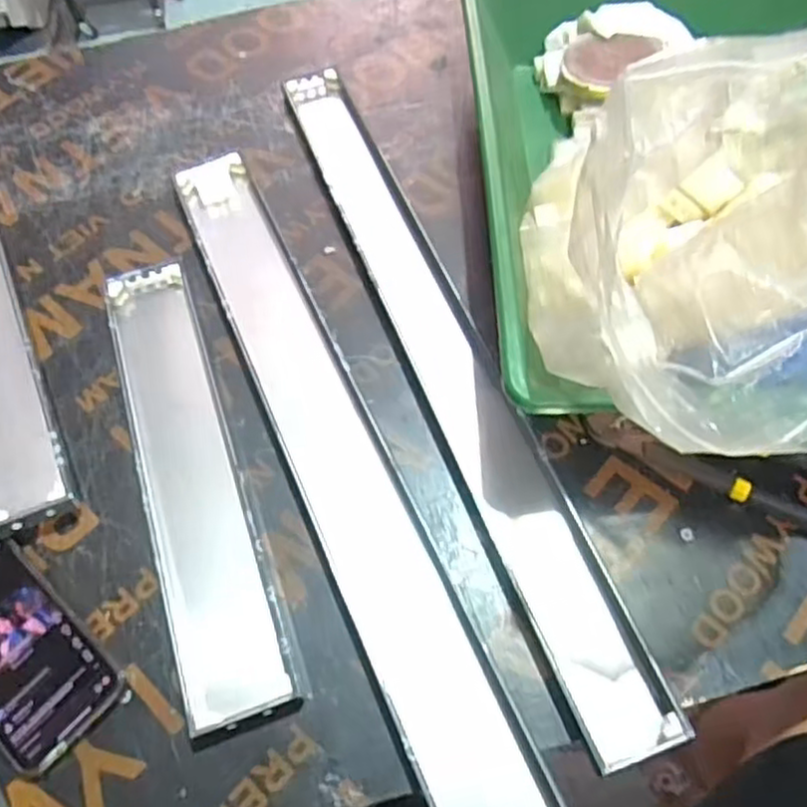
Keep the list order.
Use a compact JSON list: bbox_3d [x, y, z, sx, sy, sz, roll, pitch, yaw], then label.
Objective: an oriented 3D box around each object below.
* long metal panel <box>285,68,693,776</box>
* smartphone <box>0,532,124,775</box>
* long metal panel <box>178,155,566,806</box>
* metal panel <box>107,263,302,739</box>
[{"bbox_3d":[0.025,-0.059,0.573,0.064,0.011,0.647,-20,61,-7],"label":"long metal panel"},{"bbox_3d":[-0.254,0.157,0.469,0.150,0.016,0.074,40,70,23],"label":"smartphone"},{"bbox_3d":[-0.046,0.032,0.526,0.069,0.026,0.628,-23,60,-9],"label":"long metal panel"},{"bbox_3d":[-0.158,0.047,0.539,0.071,0.027,0.372,-19,61,-6],"label":"metal panel"}]

